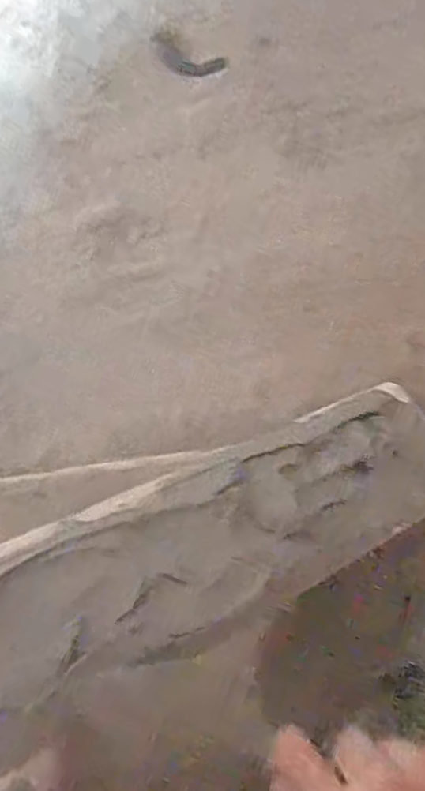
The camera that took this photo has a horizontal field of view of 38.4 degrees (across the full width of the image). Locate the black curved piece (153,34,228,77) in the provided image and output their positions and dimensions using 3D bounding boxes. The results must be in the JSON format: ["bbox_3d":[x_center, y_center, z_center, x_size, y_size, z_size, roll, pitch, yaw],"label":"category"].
[{"bbox_3d":[-0.033,-0.405,0.733,0.099,0.006,0.040,27,76,3],"label":"black curved piece"}]

